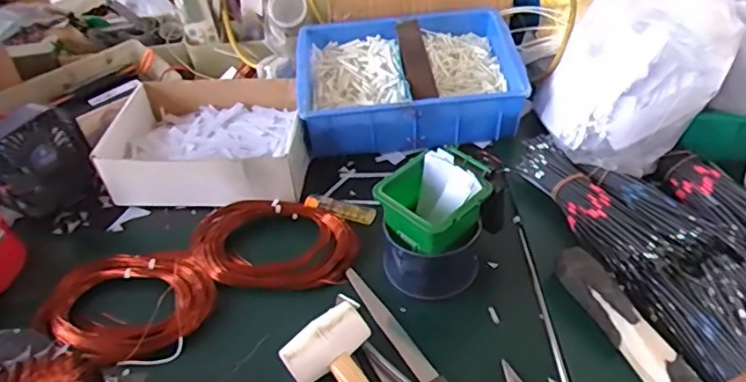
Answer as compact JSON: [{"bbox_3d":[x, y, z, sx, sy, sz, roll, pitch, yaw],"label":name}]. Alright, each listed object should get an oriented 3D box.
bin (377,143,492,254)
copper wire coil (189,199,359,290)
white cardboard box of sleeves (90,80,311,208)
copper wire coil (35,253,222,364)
[{"bbox_3d":[0.063,0.008,0.563,0.102,0.053,0.087,-32,50,-25],"label":"bin"},{"bbox_3d":[-0.112,0.055,0.651,0.186,0.042,0.114,10,46,15],"label":"copper wire coil"},{"bbox_3d":[-0.207,-0.072,0.760,0.243,0.070,0.190,-1,44,4],"label":"white cardboard box of sleeves"},{"bbox_3d":[-0.257,0.115,0.613,0.168,0.034,0.133,14,58,22],"label":"copper wire coil"}]

